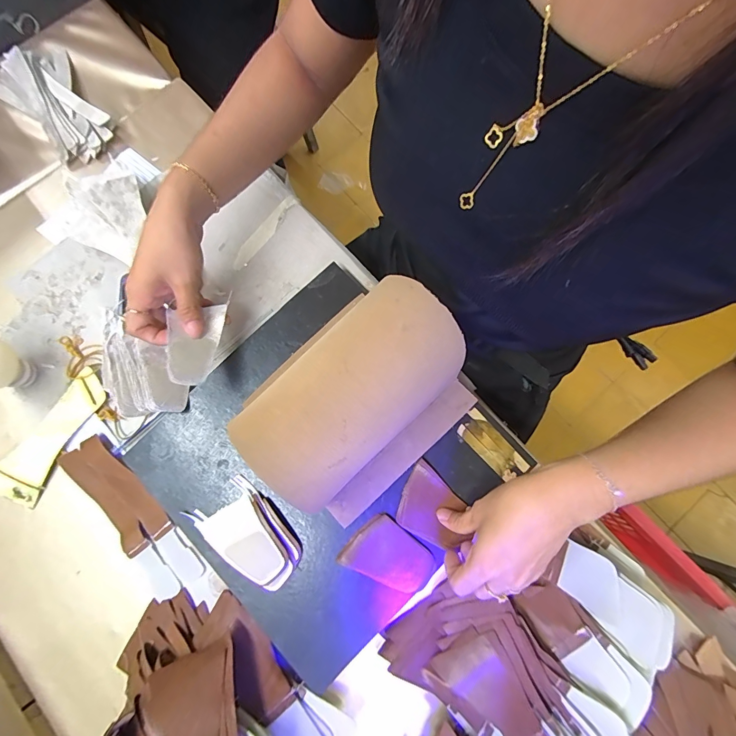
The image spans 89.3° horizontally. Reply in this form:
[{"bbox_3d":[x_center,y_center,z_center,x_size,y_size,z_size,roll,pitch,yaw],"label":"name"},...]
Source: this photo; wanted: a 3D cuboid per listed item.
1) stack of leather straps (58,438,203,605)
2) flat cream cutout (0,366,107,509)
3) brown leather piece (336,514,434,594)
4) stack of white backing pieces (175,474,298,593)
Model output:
[{"bbox_3d":[-0.247,0.151,0.387,0.052,0.008,0.185,-41,82,-8],"label":"stack of leather straps"},{"bbox_3d":[-0.346,0.073,0.403,0.058,0.005,0.157,30,84,6],"label":"flat cream cutout"},{"bbox_3d":[0.020,0.186,0.362,0.078,0.004,0.061,38,81,7],"label":"brown leather piece"},{"bbox_3d":[-0.115,0.158,0.359,0.109,0.021,0.061,39,81,7],"label":"stack of white backing pieces"}]

